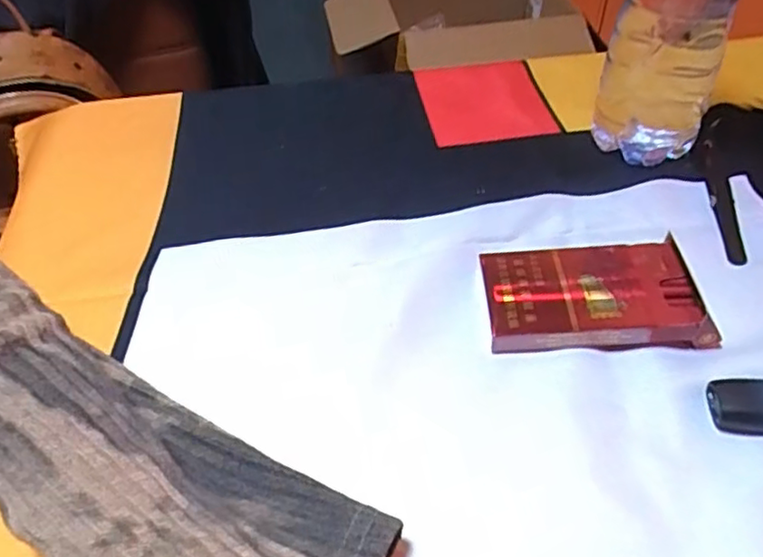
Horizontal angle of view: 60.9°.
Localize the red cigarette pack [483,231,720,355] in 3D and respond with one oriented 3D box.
[{"bbox_3d":[0.102,0.008,0.316,0.100,0.018,0.056,-1,45,2],"label":"red cigarette pack"}]

